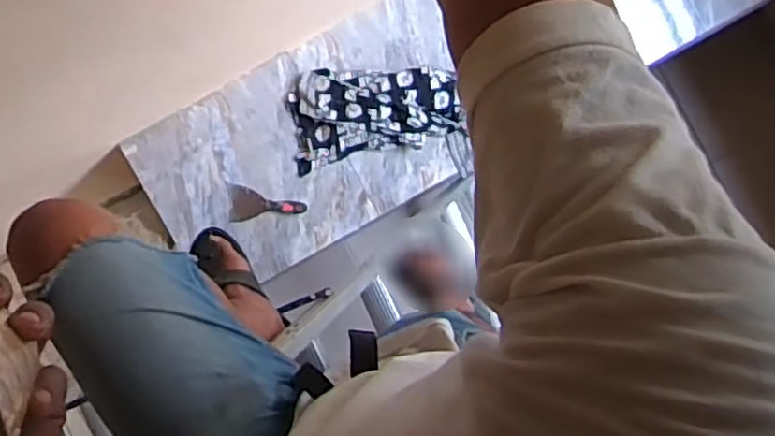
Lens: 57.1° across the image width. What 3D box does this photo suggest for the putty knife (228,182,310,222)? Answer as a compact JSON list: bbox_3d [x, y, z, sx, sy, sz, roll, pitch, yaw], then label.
[{"bbox_3d":[-0.304,-0.038,1.801,0.191,0.023,0.092,-1,92,-2],"label":"putty knife"}]

